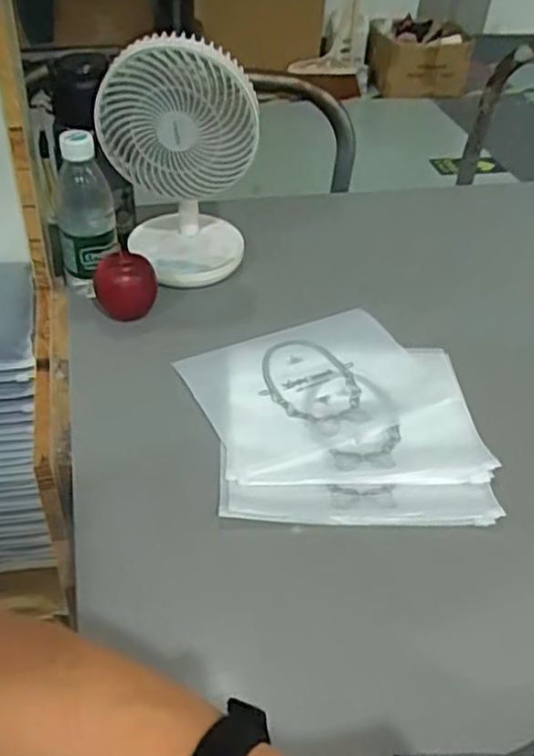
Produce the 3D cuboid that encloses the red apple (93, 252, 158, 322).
[{"bbox_3d":[-0.149,-0.092,0.746,0.064,0.069,0.054,-5,43,-8],"label":"red apple"}]

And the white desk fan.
[{"bbox_3d":[-0.090,-0.225,0.760,0.155,0.260,0.109,1,42,-1],"label":"white desk fan"}]

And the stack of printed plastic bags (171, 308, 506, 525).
[{"bbox_3d":[0.061,0.028,0.667,0.259,0.010,0.262,-1,42,-4],"label":"stack of printed plastic bags"}]

